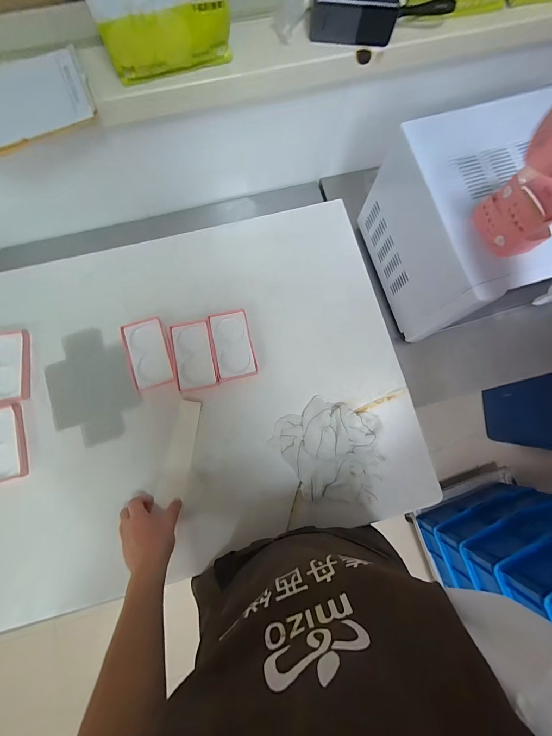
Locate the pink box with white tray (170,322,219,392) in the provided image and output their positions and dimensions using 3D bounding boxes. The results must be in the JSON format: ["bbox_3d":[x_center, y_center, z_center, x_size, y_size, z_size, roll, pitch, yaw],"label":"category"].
[{"bbox_3d":[-0.173,-0.026,0.651,0.080,0.017,0.141,-11,81,-5],"label":"pink box with white tray"}]

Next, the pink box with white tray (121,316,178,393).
[{"bbox_3d":[-0.267,-0.033,0.651,0.081,0.023,0.144,-18,82,-4],"label":"pink box with white tray"}]

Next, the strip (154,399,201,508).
[{"bbox_3d":[-0.189,0.168,0.615,0.053,0.010,0.202,11,80,-1],"label":"strip"}]

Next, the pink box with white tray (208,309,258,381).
[{"bbox_3d":[-0.091,-0.050,0.659,0.083,0.016,0.145,-12,81,-5],"label":"pink box with white tray"}]

